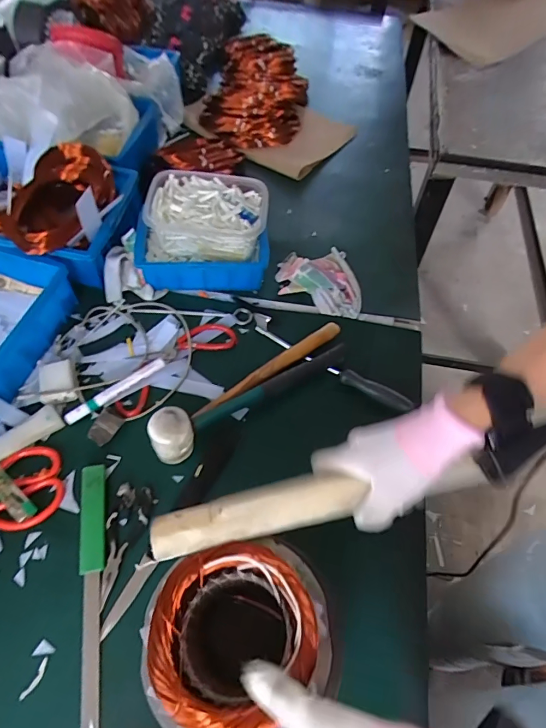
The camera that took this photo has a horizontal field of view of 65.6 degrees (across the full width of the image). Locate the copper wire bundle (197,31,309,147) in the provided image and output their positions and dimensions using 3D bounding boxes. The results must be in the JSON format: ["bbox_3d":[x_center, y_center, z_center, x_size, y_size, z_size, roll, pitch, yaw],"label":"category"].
[{"bbox_3d":[-0.031,-0.590,0.931,0.199,0.091,0.316,10,58,4],"label":"copper wire bundle"}]

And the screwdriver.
[{"bbox_3d":[0.082,0.007,0.607,0.244,0.026,0.020,29,61,15],"label":"screwdriver"}]

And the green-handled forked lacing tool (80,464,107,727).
[{"bbox_3d":[-0.192,0.238,0.446,0.025,0.019,0.266,-8,58,-8],"label":"green-handled forked lacing tool"}]

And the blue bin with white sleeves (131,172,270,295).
[{"bbox_3d":[-0.108,-0.200,0.651,0.198,0.126,0.121,-2,58,-4],"label":"blue bin with white sleeves"}]

